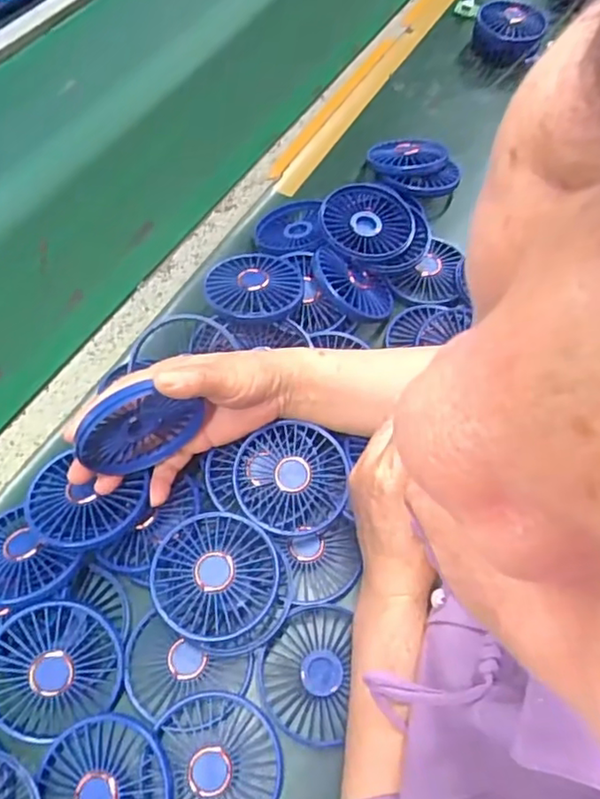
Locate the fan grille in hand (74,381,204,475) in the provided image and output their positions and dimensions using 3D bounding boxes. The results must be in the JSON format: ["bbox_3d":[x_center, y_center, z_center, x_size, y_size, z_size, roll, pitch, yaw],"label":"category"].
[{"bbox_3d":[-0.107,0.018,0.413,0.079,0.082,0.012,-32,66,-20],"label":"fan grille in hand"}]

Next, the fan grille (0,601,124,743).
[{"bbox_3d":[-0.166,0.180,0.414,0.085,0.015,0.080,4,75,-14],"label":"fan grille"}]

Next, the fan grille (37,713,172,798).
[{"bbox_3d":[-0.121,0.246,0.383,0.076,0.021,0.085,-11,60,-9],"label":"fan grille"}]

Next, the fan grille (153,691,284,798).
[{"bbox_3d":[-0.050,0.235,0.395,0.073,0.019,0.086,-10,60,-9],"label":"fan grille"}]

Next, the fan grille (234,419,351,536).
[{"bbox_3d":[-0.006,0.060,0.472,0.084,0.016,0.082,9,72,-5],"label":"fan grille"}]

